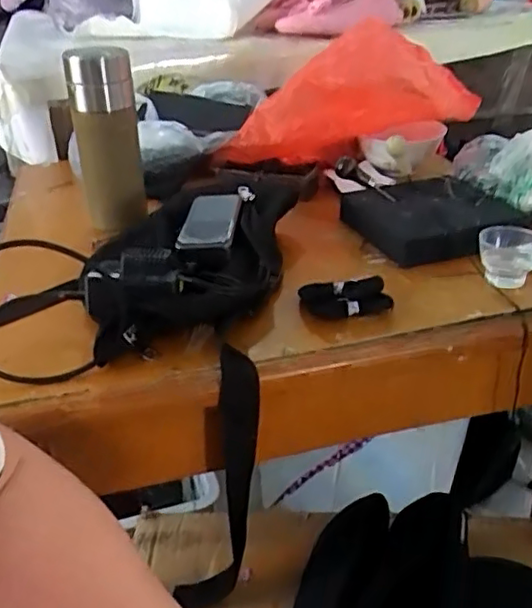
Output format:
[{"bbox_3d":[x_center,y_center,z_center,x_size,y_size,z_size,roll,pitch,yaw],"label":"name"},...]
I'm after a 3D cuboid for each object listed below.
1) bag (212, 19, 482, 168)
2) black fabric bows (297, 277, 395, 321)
[{"bbox_3d":[0.087,-0.255,0.796,0.322,0.128,0.115,-10,26,23],"label":"bag"},{"bbox_3d":[0.069,-0.003,0.546,0.074,0.024,0.038,-3,30,-1],"label":"black fabric bows"}]

